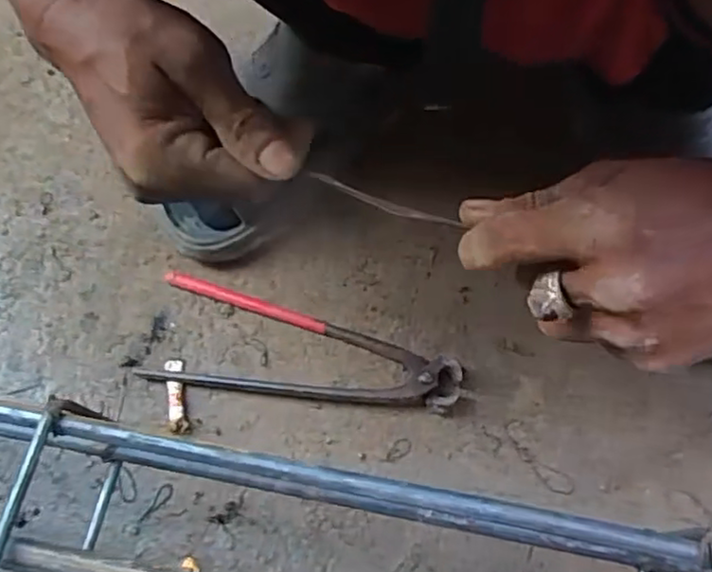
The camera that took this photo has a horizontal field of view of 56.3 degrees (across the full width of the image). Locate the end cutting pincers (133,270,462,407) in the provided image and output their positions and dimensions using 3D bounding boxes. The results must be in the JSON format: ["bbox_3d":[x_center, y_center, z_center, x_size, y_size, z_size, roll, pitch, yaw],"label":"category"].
[{"bbox_3d":[-0.036,0.040,0.444,0.210,0.019,0.070,8,69,6],"label":"end cutting pincers"}]

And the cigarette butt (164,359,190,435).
[{"bbox_3d":[-0.119,0.073,0.439,0.013,0.009,0.052,-13,68,-2],"label":"cigarette butt"}]

